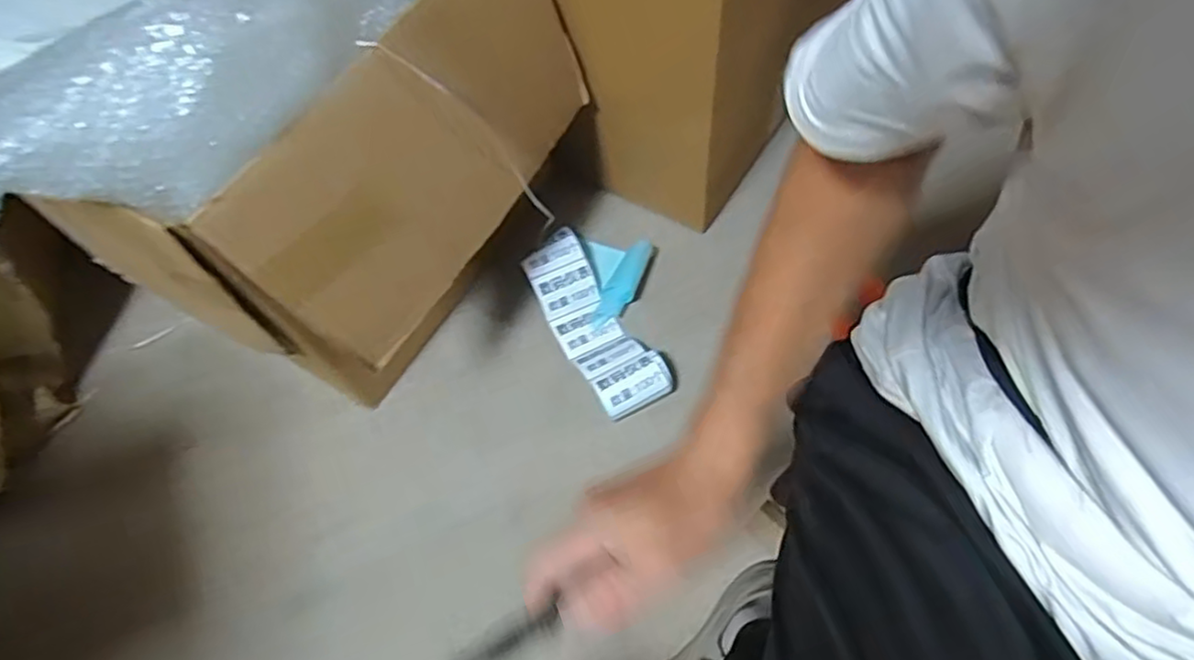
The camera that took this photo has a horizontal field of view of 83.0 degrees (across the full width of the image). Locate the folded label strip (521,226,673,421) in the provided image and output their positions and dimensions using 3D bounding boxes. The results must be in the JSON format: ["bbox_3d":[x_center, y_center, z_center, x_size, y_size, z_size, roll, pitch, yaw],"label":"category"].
[{"bbox_3d":[-0.007,-0.009,0.863,0.093,0.049,0.262,-29,66,-10],"label":"folded label strip"}]

